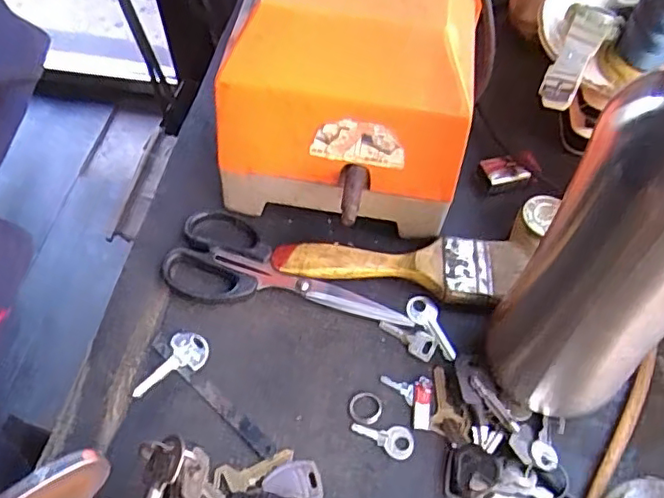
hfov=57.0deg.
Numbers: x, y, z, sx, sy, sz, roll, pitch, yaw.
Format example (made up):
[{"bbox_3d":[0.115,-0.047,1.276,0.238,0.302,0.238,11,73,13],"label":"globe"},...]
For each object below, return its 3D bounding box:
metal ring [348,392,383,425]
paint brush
[{"bbox_3d":[0.021,0.098,0.376,0.020,0.004,0.020,-1,56,1],"label":"metal ring"},{"bbox_3d":[0.048,0.011,0.422,0.170,0.018,0.039,1,56,2],"label":"paint brush"}]

